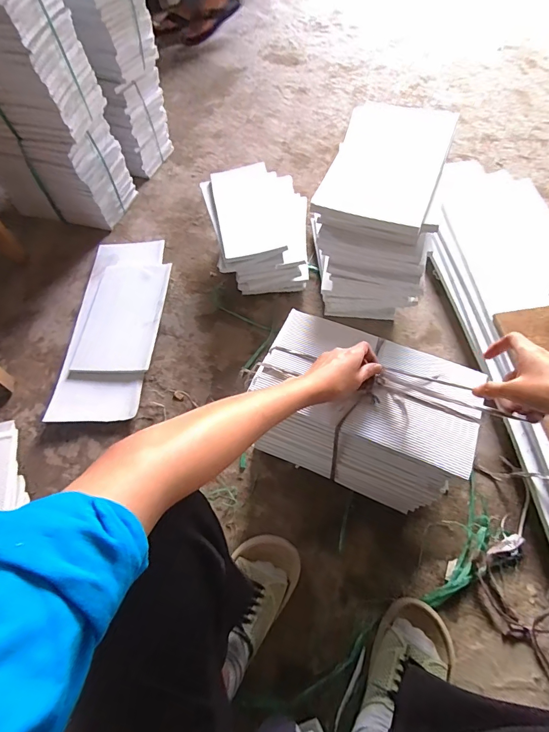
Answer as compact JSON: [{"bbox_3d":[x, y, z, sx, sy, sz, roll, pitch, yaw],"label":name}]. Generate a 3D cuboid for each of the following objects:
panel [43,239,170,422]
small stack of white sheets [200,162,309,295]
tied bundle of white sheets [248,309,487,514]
[{"bbox_3d":[-0.330,-0.111,0.842,0.168,0.019,0.287,-4,59,8],"label":"panel"},{"bbox_3d":[-0.042,-0.308,0.890,0.195,0.135,0.305,-10,61,-3],"label":"small stack of white sheets"},{"bbox_3d":[0.126,0.073,0.593,0.282,0.231,0.171,19,64,13],"label":"tied bundle of white sheets"}]

